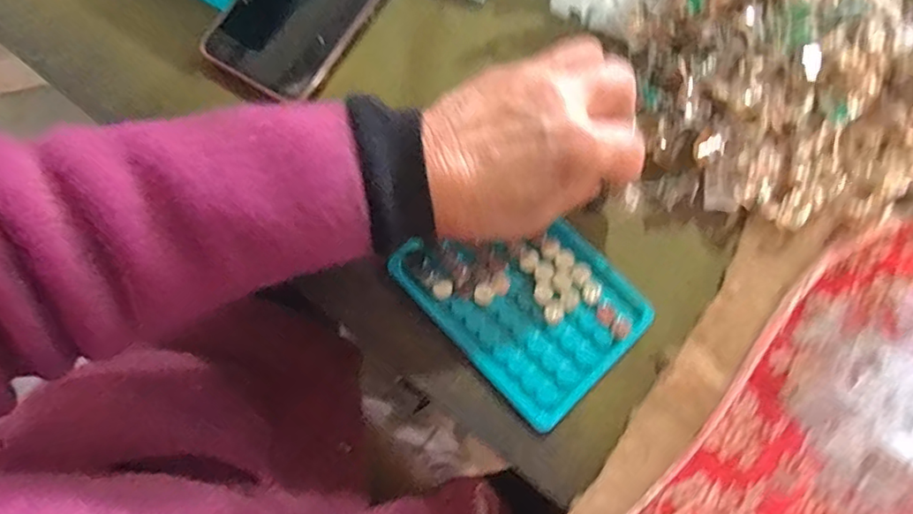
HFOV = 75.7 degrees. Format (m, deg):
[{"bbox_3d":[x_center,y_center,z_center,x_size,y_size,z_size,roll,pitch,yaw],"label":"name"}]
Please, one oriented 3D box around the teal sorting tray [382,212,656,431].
[{"bbox_3d":[0.040,0.022,0.339,0.097,0.008,0.123,-42,81,-8],"label":"teal sorting tray"}]

